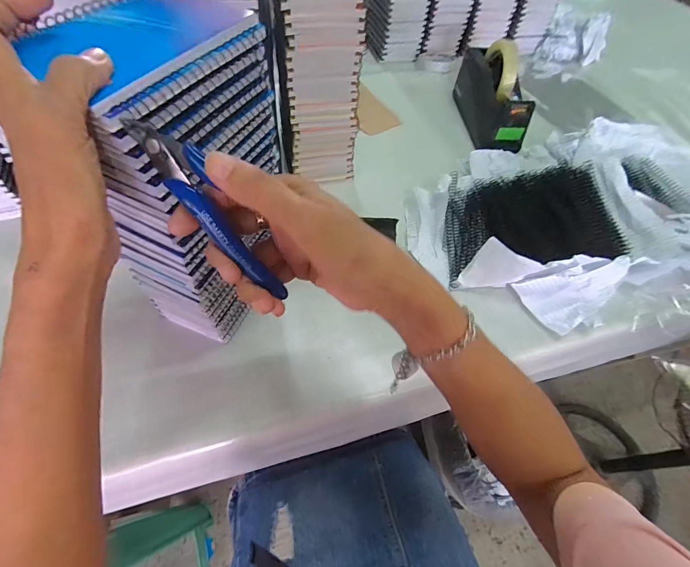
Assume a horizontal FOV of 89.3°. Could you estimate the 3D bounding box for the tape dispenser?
[{"bbox_3d":[0.269,-0.347,0.627,0.072,0.113,0.195,-7,58,-9],"label":"tape dispenser"}]

